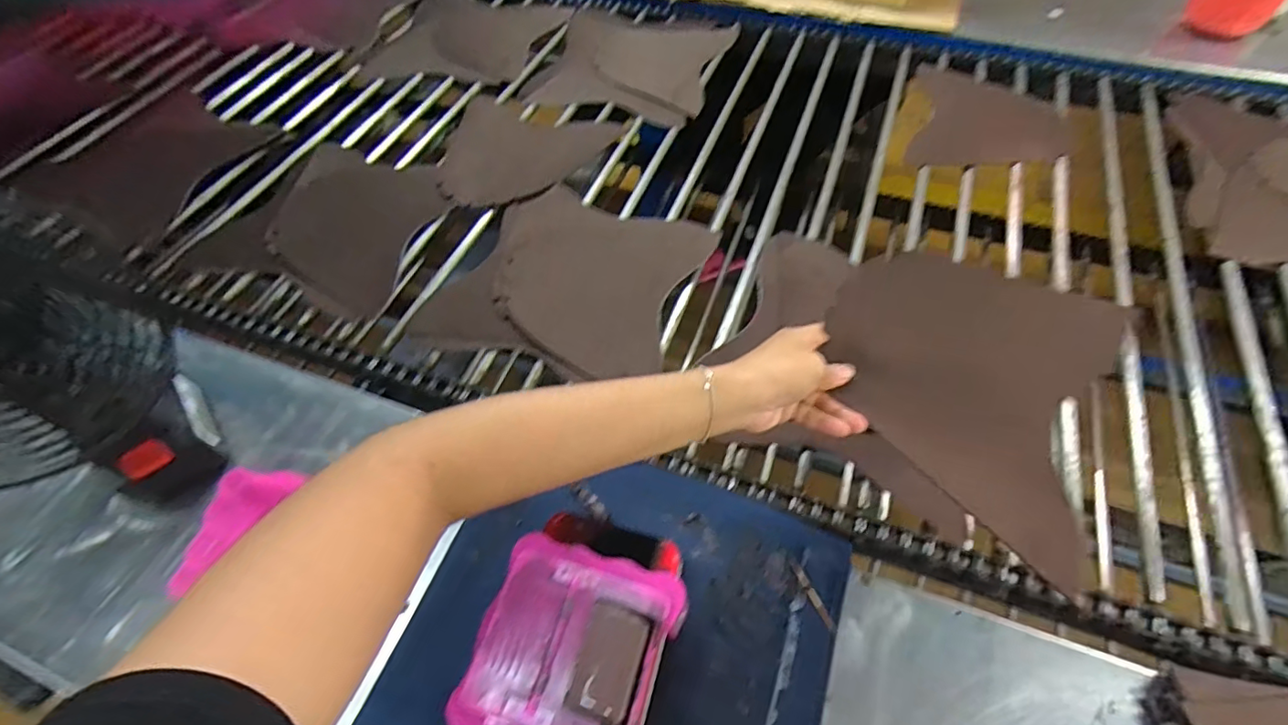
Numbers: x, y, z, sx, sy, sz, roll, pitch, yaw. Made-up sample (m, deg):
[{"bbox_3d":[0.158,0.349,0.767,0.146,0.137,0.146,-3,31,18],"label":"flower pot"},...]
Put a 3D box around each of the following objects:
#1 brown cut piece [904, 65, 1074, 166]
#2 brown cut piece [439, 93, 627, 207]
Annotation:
[{"bbox_3d":[0.498,-0.347,0.809,0.208,0.005,0.228,15,59,12],"label":"brown cut piece"},{"bbox_3d":[-0.187,-0.296,0.805,0.234,0.019,0.228,15,59,12],"label":"brown cut piece"}]

